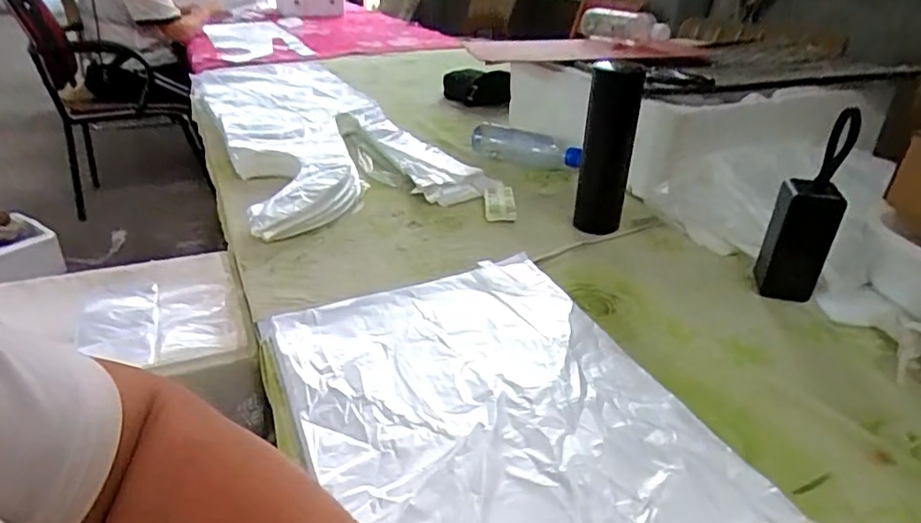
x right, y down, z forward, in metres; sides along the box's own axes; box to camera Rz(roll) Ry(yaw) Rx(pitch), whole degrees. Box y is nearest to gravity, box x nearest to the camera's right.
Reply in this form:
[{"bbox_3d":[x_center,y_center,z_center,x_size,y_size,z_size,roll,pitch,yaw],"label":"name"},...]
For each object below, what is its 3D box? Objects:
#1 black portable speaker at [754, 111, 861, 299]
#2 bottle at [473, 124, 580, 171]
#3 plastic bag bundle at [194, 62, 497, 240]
[{"bbox_3d":[0.370,-0.051,0.621,0.062,0.210,0.037,18,34,28],"label":"black portable speaker"},{"bbox_3d":[0.108,-0.211,1.031,0.230,0.054,0.065,15,32,23],"label":"bottle"},{"bbox_3d":[-0.303,-0.278,1.149,0.372,0.074,0.850,-14,33,-24],"label":"plastic bag bundle"}]

